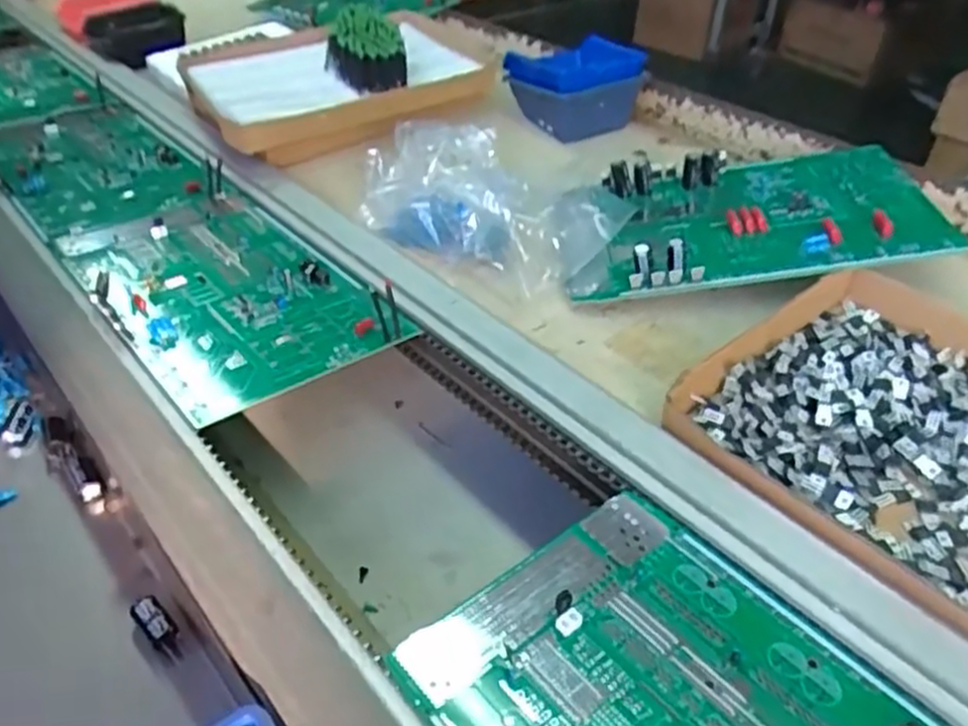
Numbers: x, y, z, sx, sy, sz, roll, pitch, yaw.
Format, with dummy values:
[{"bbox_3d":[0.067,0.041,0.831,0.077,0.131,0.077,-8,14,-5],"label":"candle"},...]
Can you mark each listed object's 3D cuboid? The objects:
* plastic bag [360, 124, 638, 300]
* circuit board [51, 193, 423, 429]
[{"bbox_3d":[0.005,-0.147,0.679,0.228,0.076,0.145,18,38,16],"label":"plastic bag"},{"bbox_3d":[-0.221,-0.066,0.635,0.175,0.021,0.306,-26,46,-35],"label":"circuit board"}]

